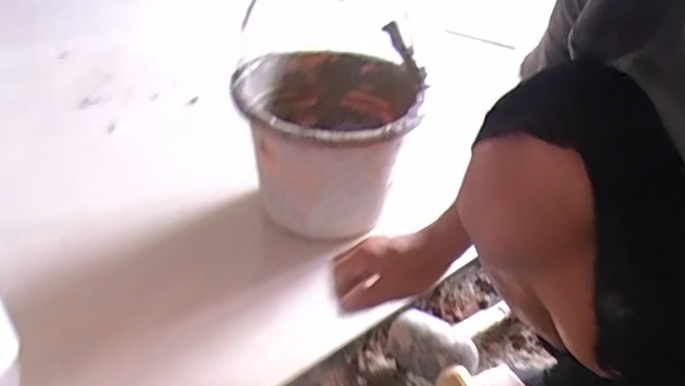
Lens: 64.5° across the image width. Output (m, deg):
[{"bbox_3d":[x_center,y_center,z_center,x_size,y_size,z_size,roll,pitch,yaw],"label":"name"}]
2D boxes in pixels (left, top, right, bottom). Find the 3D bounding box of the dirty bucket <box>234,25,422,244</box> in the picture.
[{"bbox_3d":[-0.017,-0.081,0.746,0.224,0.217,0.272,7,34,6],"label":"dirty bucket"}]

